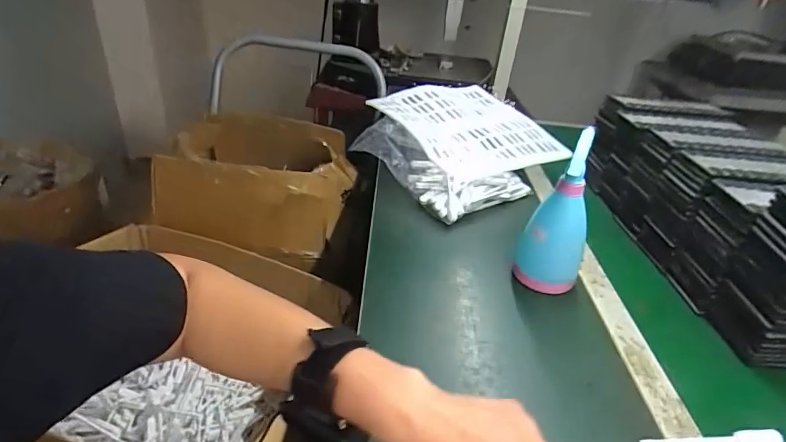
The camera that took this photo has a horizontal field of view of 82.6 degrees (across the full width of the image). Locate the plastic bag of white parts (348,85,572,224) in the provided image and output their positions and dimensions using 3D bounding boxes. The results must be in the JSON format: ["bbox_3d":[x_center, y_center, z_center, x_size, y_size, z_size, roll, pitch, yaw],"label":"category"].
[{"bbox_3d":[0.134,-0.159,0.856,0.321,0.074,0.316,-22,54,-25],"label":"plastic bag of white parts"}]

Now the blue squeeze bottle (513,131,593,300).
[{"bbox_3d":[0.212,-0.006,0.568,0.078,0.183,0.079,15,34,15],"label":"blue squeeze bottle"}]

